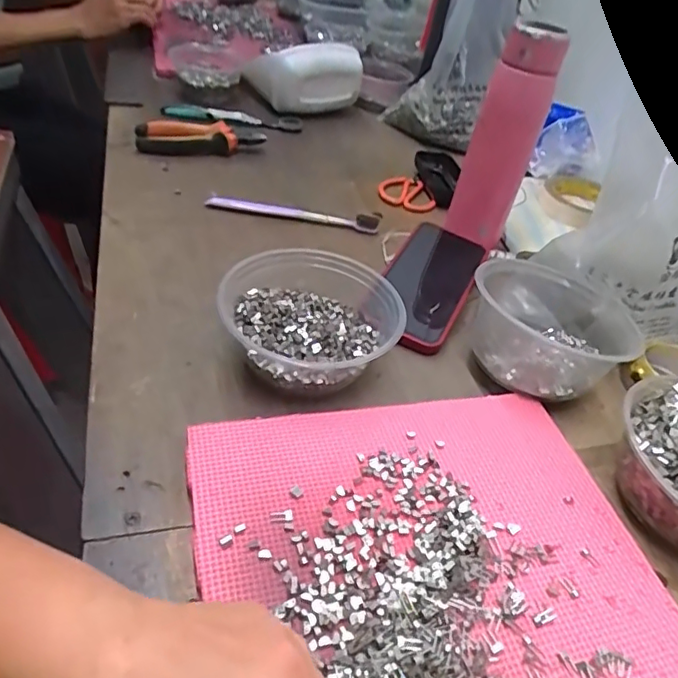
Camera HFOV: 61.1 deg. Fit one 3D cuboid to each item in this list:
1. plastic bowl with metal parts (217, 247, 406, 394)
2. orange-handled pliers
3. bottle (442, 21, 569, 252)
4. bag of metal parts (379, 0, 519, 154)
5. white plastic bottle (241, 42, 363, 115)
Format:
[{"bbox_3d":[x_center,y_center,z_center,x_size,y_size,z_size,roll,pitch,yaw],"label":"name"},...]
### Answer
[{"bbox_3d":[-0.022,-0.015,0.455,0.132,0.063,0.142,6,41,-5],"label":"plastic bowl with metal parts"},{"bbox_3d":[-0.174,-0.258,0.732,0.153,0.030,0.050,-1,42,-9],"label":"orange-handled pliers"},{"bbox_3d":[0.160,-0.186,0.574,0.063,0.217,0.049,20,42,11],"label":"bottle"},{"bbox_3d":[0.161,-0.411,0.825,0.146,0.248,0.073,38,24,30],"label":"bag of metal parts"},{"bbox_3d":[-0.046,-0.383,0.857,0.175,0.095,0.078,-19,48,-26],"label":"white plastic bottle"}]

